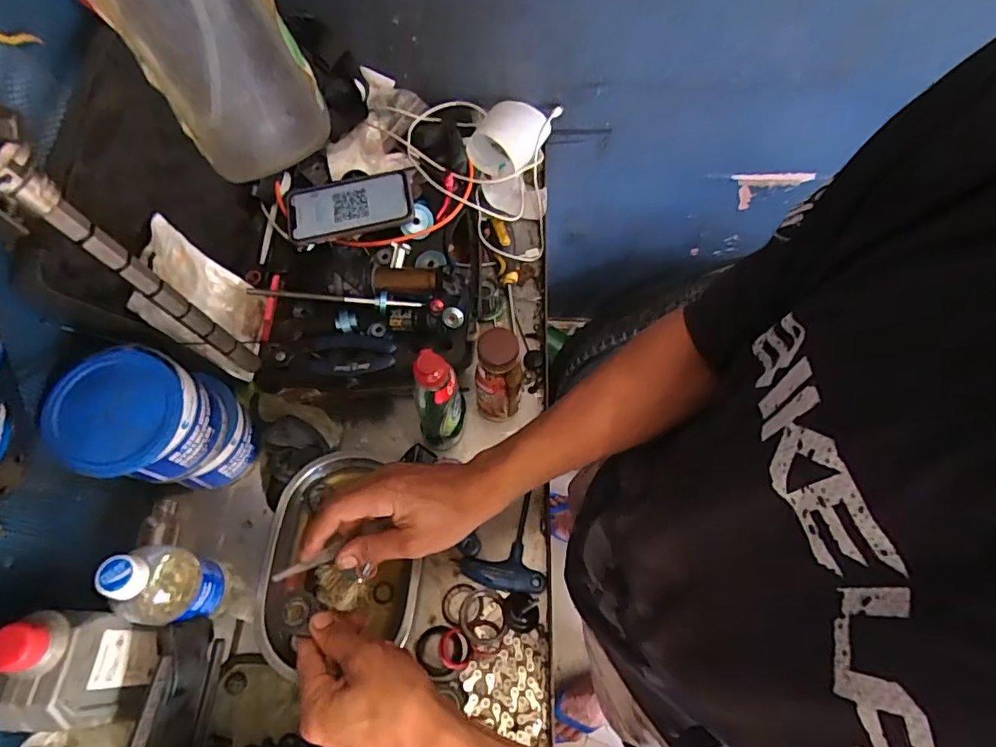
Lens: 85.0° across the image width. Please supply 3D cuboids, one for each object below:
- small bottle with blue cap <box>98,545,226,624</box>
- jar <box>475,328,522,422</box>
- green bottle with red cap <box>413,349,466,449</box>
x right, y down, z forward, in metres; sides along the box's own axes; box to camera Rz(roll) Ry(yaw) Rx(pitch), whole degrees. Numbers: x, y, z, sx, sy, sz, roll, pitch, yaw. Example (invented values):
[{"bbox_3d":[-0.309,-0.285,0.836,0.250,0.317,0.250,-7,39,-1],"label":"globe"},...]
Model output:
[{"bbox_3d":[-0.292,0.187,0.479,0.067,0.165,0.059,-3,65,-2],"label":"small bottle with blue cap"},{"bbox_3d":[0.001,0.008,0.570,0.048,0.149,0.040,6,65,2],"label":"jar"},{"bbox_3d":[-0.058,0.031,0.555,0.044,0.155,0.053,-3,65,-2],"label":"green bottle with red cap"}]

